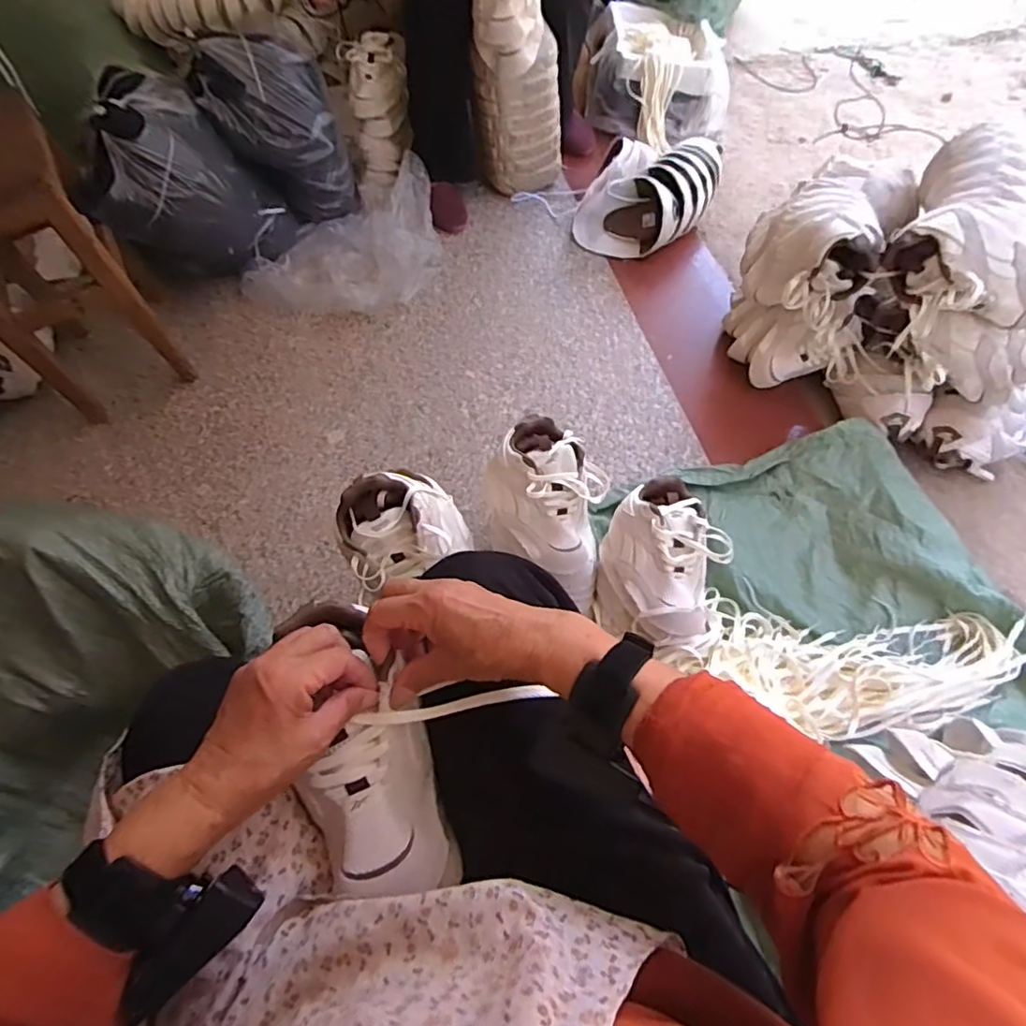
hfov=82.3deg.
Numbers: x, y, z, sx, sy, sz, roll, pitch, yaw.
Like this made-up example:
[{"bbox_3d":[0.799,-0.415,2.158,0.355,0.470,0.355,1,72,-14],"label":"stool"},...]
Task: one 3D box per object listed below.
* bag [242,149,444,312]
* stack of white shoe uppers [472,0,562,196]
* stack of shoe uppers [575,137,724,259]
[{"bbox_3d":[-0.320,-0.554,1.216,0.442,0.129,0.310,-41,66,-18],"label":"bag"},{"bbox_3d":[0.009,-0.952,1.298,0.184,0.491,0.183,0,60,5],"label":"stack of white shoe uppers"},{"bbox_3d":[0.299,-0.703,1.315,0.296,0.152,0.249,9,62,8],"label":"stack of shoe uppers"}]

